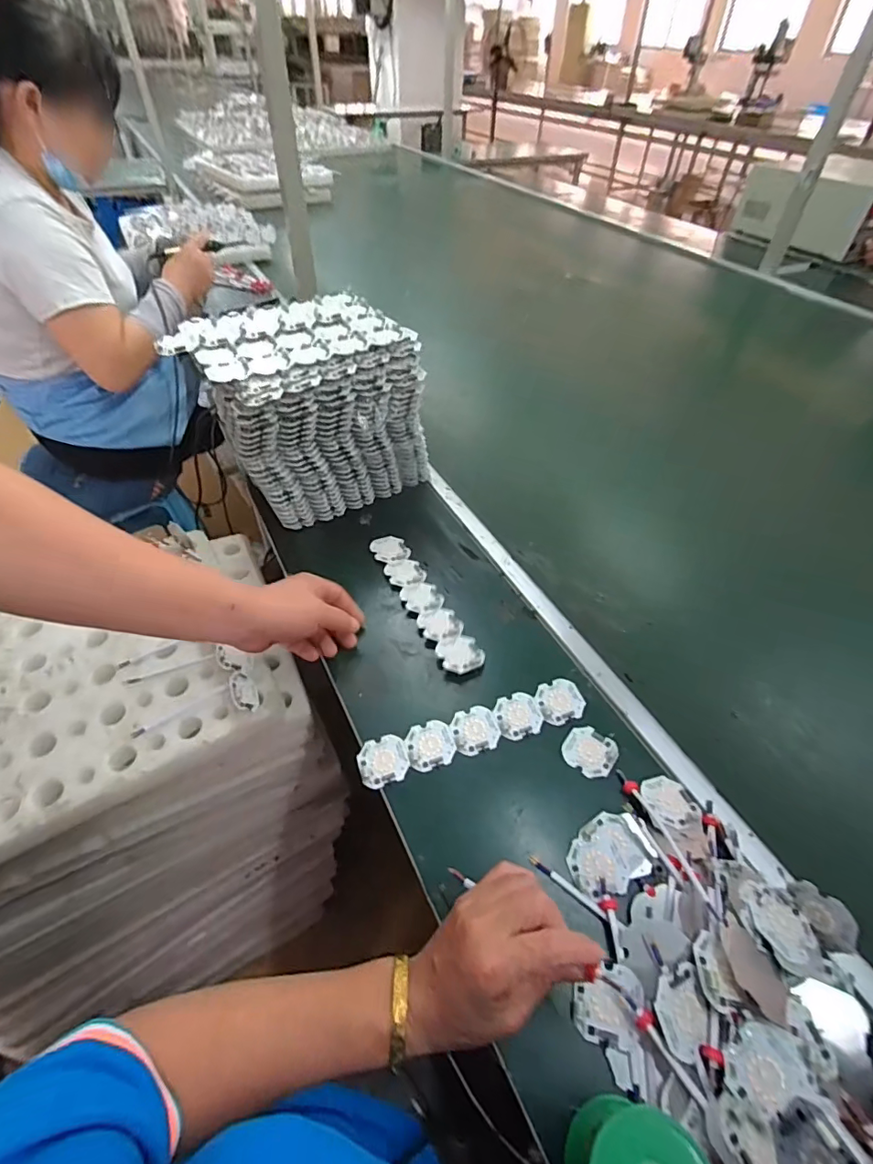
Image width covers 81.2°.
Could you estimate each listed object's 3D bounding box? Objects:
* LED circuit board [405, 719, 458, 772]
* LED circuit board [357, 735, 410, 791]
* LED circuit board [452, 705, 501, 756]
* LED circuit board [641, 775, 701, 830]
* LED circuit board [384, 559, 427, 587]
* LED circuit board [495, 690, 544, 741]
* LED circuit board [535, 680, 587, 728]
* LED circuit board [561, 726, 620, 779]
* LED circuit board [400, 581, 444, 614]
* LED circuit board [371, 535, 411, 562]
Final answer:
[{"bbox_3d":[-0.005,0.160,0.502,0.046,0.004,0.046,-15,50,-15],"label":"LED circuit board"},{"bbox_3d":[-0.051,0.172,0.492,0.046,0.004,0.046,-12,50,-13],"label":"LED circuit board"},{"bbox_3d":[0.039,0.148,0.512,0.044,0.004,0.046,-13,50,-13],"label":"LED circuit board"},{"bbox_3d":[0.211,0.195,0.457,0.047,0.008,0.046,-13,50,-13],"label":"LED circuit board"},{"bbox_3d":[-0.041,-0.014,0.655,0.047,0.005,0.047,-19,51,-18],"label":"LED circuit board"},{"bbox_3d":[0.084,0.137,0.523,0.045,0.004,0.047,-14,50,-14],"label":"LED circuit board"},{"bbox_3d":[0.129,0.124,0.532,0.045,0.006,0.048,-11,49,-12],"label":"LED circuit board"},{"bbox_3d":[0.150,0.166,0.498,0.048,0.006,0.046,32,55,24],"label":"LED circuit board"},{"bbox_3d":[-0.018,0.017,0.625,0.045,0.004,0.048,-19,51,-18],"label":"LED circuit board"},{"bbox_3d":[-0.062,-0.044,0.681,0.047,0.005,0.043,-19,51,-18],"label":"LED circuit board"}]

